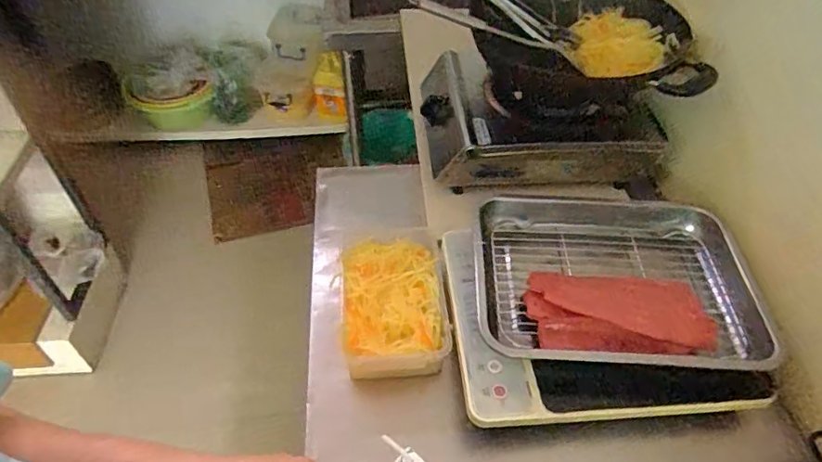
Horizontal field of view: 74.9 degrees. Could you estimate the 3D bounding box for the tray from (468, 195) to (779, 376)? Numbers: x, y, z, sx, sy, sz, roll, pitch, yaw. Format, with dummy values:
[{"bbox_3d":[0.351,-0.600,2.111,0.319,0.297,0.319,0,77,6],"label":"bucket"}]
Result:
[{"bbox_3d":[0.275,0.062,0.702,0.369,0.047,0.267,2,47,1],"label":"tray"}]

